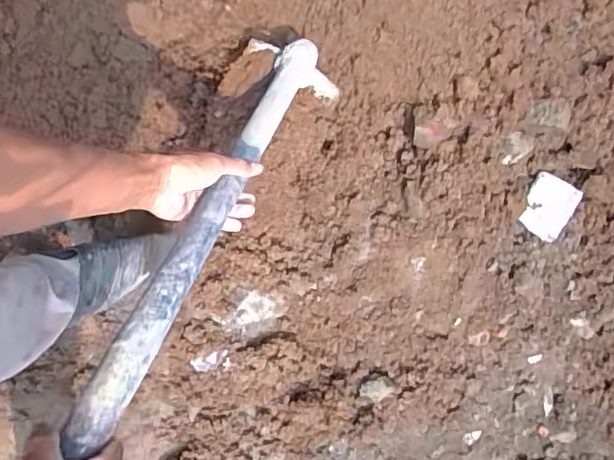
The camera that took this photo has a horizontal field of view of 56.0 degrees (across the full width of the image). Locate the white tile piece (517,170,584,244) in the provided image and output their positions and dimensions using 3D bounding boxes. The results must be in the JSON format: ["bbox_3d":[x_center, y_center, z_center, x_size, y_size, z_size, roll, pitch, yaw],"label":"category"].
[{"bbox_3d":[0.479,-0.045,1.150,0.101,0.009,0.117,27,101,-7],"label":"white tile piece"}]

